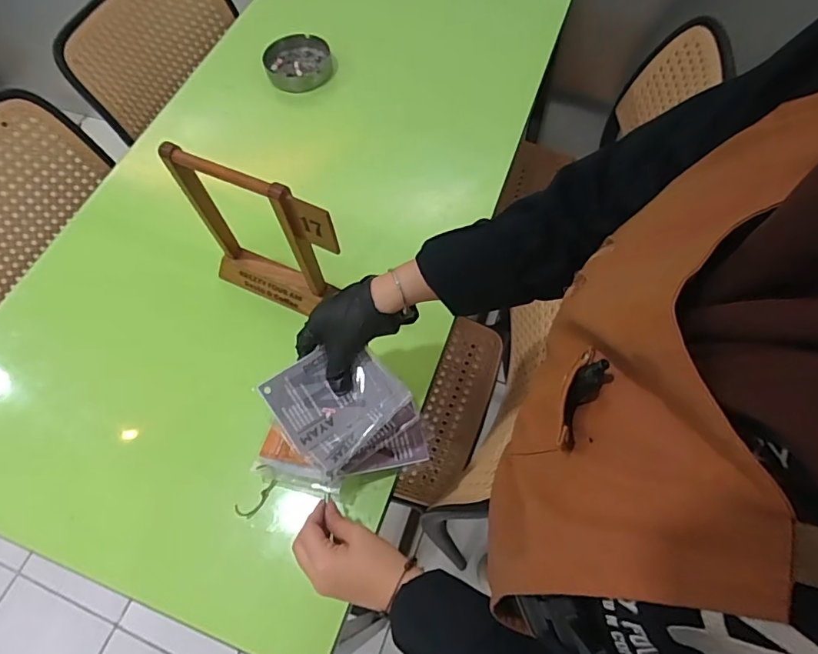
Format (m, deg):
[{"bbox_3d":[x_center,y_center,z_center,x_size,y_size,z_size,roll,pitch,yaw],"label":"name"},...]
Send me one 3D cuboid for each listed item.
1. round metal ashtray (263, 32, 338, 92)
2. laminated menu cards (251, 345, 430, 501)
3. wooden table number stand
[{"bbox_3d":[-0.190,-0.458,0.876,0.122,0.040,0.110,-9,63,-2],"label":"round metal ashtray"},{"bbox_3d":[-0.081,0.099,0.530,0.175,0.105,0.121,-20,64,-10],"label":"laminated menu cards"},{"bbox_3d":[-0.163,-0.097,0.575,0.195,0.216,0.037,20,65,13],"label":"wooden table number stand"}]

